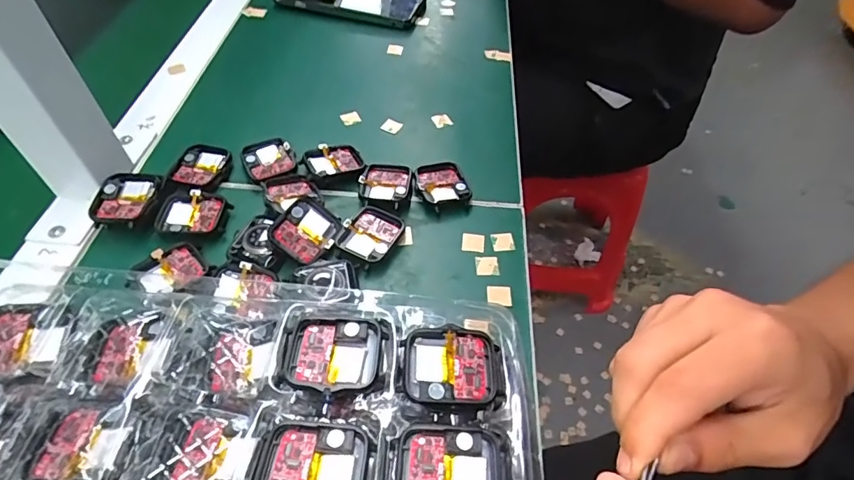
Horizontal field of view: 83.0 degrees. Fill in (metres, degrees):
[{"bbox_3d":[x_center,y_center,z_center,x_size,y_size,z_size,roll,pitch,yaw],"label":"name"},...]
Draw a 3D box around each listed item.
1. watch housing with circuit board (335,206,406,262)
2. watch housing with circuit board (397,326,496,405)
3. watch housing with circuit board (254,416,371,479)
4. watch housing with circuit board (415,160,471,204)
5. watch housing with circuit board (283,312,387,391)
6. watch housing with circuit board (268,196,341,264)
[{"bbox_3d":[-0.039,-0.003,0.333,0.036,0.012,0.041,22,54,15],"label":"watch housing with circuit board"},{"bbox_3d":[0.010,0.059,0.229,0.044,0.007,0.036,4,51,2],"label":"watch housing with circuit board"},{"bbox_3d":[-0.047,0.094,0.199,0.043,0.006,0.038,7,51,4],"label":"watch housing with circuit board"},{"bbox_3d":[0.011,-0.042,0.366,0.036,0.011,0.040,-10,52,-9],"label":"watch housing with circuit board"},{"bbox_3d":[-0.045,0.054,0.231,0.043,0.008,0.037,9,52,5],"label":"watch housing with circuit board"},{"bbox_3d":[-0.081,-0.007,0.326,0.037,0.008,0.043,42,62,-6],"label":"watch housing with circuit board"}]

